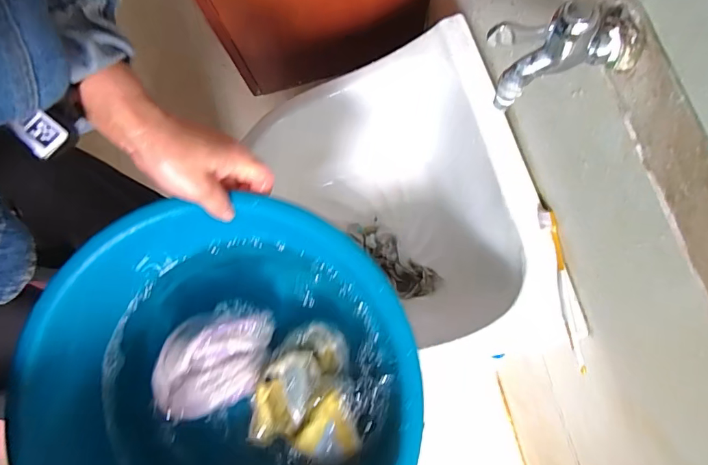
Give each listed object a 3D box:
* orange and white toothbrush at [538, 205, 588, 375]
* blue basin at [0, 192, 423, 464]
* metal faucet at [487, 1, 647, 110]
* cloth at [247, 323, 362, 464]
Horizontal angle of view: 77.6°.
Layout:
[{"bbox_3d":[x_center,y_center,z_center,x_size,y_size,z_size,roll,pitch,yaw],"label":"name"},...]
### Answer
[{"bbox_3d":[0.230,0.057,0.477,0.022,0.017,0.175,-8,75,0],"label":"orange and white toothbrush"},{"bbox_3d":[-0.113,0.146,0.407,0.325,0.121,0.327,0,75,2],"label":"blue basin"},{"bbox_3d":[0.145,-0.122,0.313,0.093,0.087,0.043,-19,75,-3],"label":"metal faucet"},{"bbox_3d":[-0.043,0.152,0.425,0.100,0.036,0.118,9,75,4],"label":"cloth"}]

